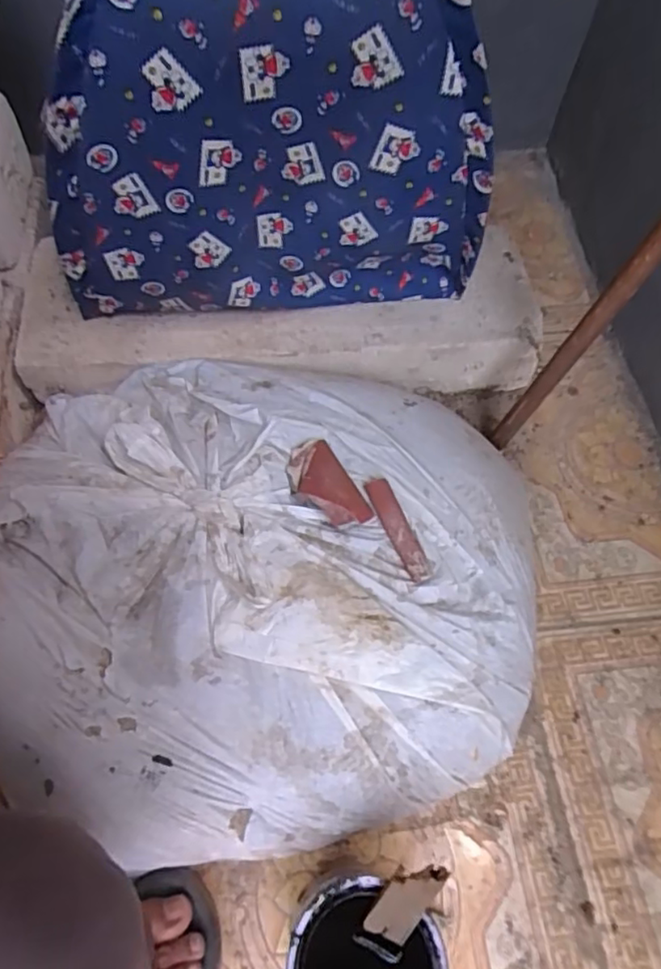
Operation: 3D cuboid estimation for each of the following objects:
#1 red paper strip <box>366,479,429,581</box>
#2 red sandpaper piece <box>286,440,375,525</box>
[{"bbox_3d":[0.061,0.039,0.547,0.022,0.007,0.101,-20,63,-12],"label":"red paper strip"},{"bbox_3d":[-0.005,0.000,0.561,0.049,0.014,0.094,-27,65,-16],"label":"red sandpaper piece"}]

